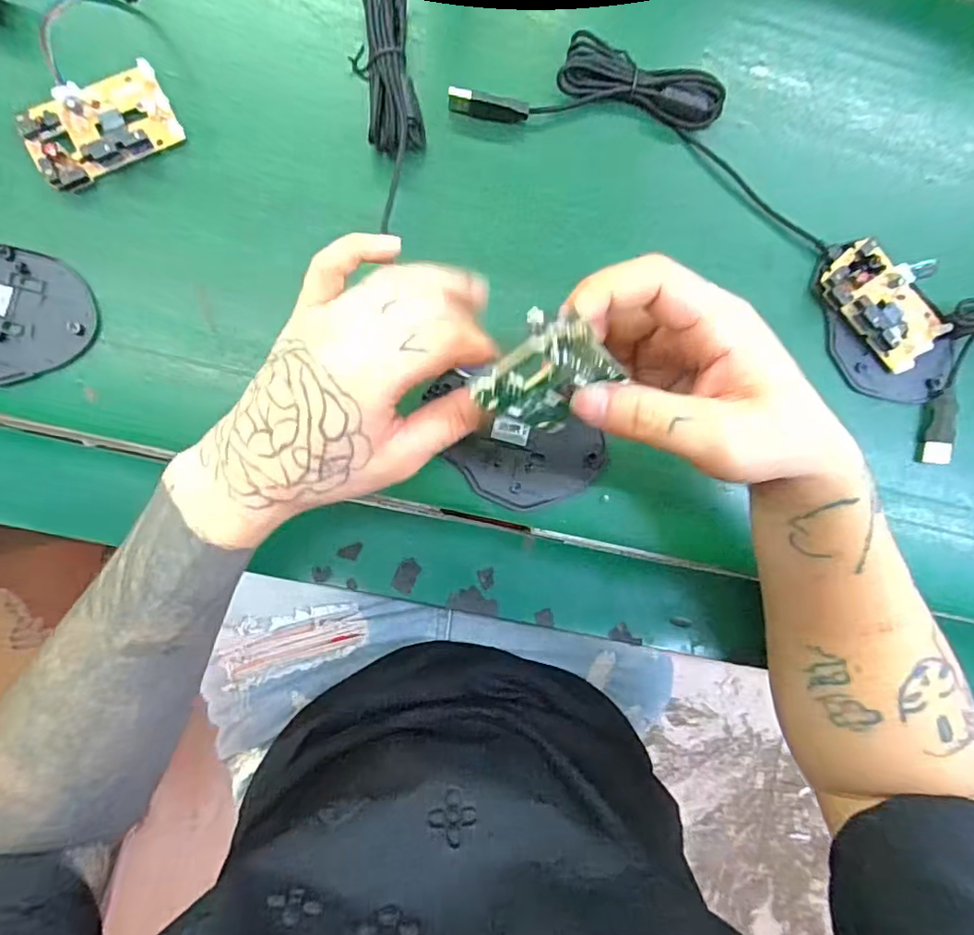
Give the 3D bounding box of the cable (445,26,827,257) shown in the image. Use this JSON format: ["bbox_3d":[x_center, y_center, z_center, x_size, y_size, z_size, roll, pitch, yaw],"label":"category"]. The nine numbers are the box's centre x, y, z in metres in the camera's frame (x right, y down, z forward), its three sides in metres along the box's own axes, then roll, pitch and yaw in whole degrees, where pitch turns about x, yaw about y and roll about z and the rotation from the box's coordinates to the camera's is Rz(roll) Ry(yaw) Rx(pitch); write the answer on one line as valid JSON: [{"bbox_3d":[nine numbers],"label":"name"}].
[{"bbox_3d":[0.103,-0.209,0.343,0.239,0.020,0.067,18,86,-5],"label":"cable"}]

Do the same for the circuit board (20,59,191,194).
[{"bbox_3d":[-0.214,-0.189,0.314,0.077,0.012,0.046,-31,91,-6],"label":"circuit board"}]

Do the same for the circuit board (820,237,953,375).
[{"bbox_3d":[0.249,-0.103,0.351,0.052,0.021,0.077,-39,92,-6],"label":"circuit board"}]

